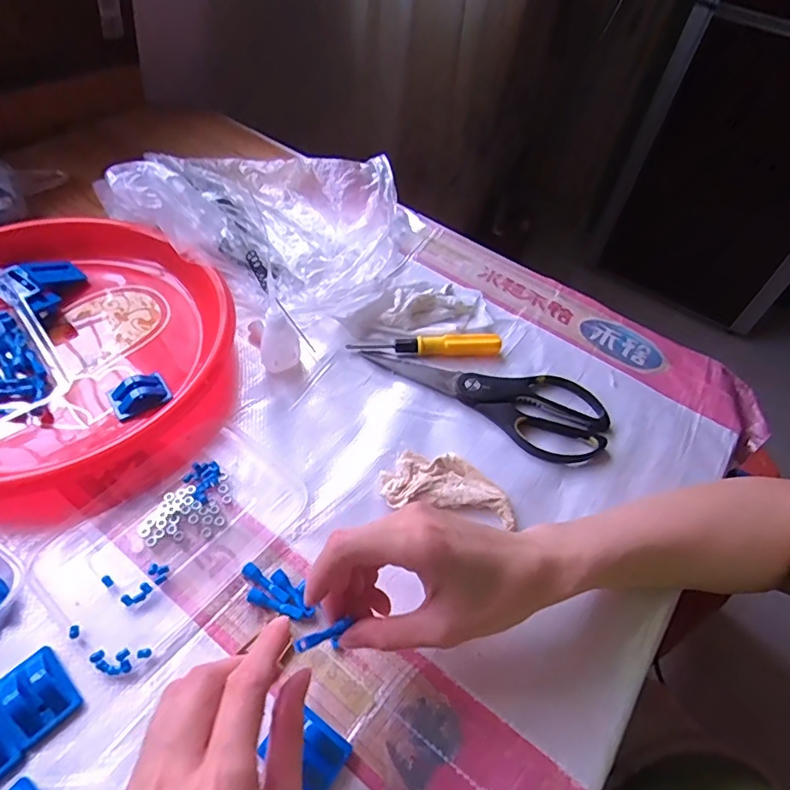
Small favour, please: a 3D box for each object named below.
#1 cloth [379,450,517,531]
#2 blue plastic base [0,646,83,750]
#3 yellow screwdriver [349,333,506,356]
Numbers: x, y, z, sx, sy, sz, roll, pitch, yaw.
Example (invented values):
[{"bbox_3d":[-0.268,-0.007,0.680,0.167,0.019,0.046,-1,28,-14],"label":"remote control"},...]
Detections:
[{"bbox_3d":[0.040,0.069,0.407,0.100,0.013,0.047,11,51,3],"label":"cloth"},{"bbox_3d":[-0.206,0.170,0.303,0.043,0.012,0.032,39,58,23],"label":"blue plastic base"},{"bbox_3d":[0.030,-0.047,0.495,0.141,0.016,0.017,-1,51,-6],"label":"yellow screwdriver"}]

